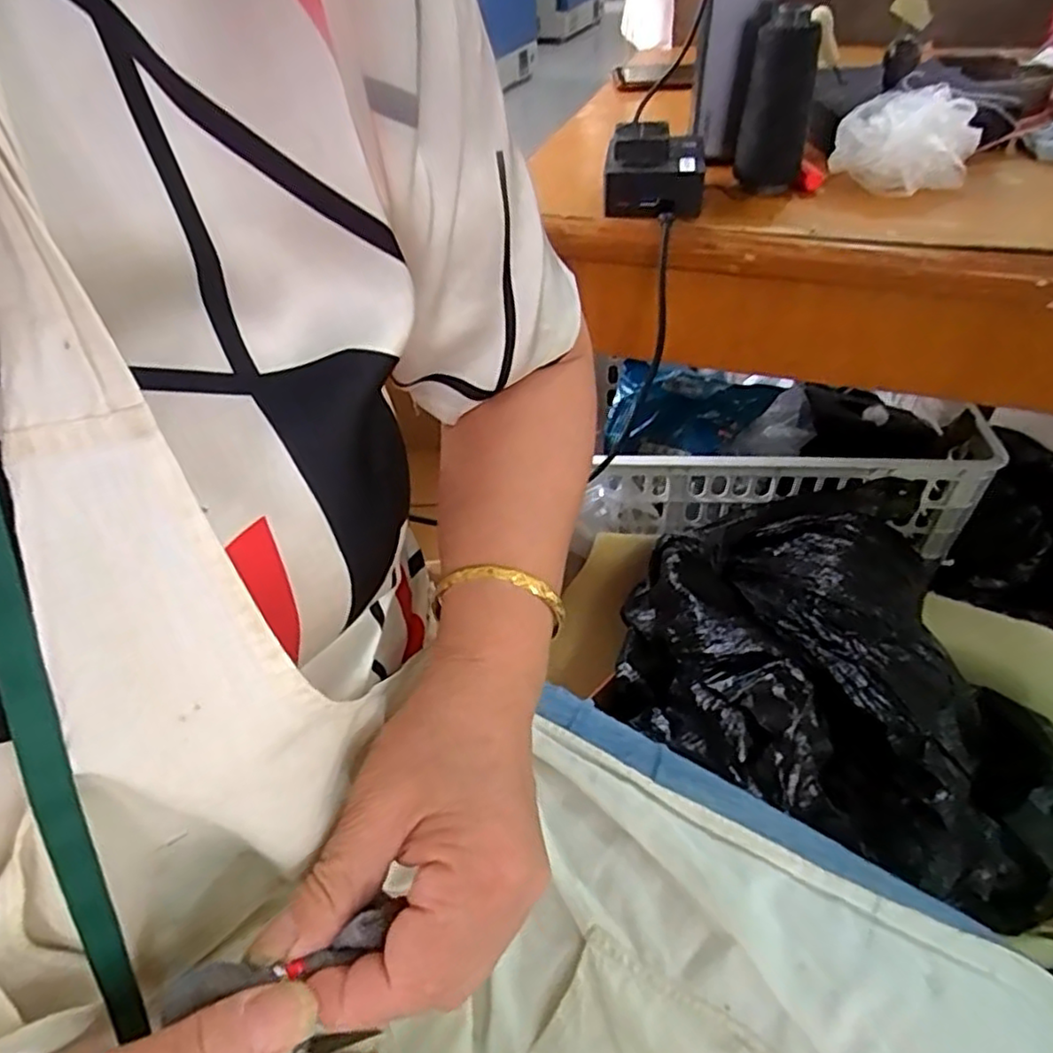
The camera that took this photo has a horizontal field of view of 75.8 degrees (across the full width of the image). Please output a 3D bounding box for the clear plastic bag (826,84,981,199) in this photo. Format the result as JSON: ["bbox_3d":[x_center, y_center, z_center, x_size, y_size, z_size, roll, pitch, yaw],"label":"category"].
[{"bbox_3d":[0.278,-0.284,0.497,0.092,0.051,0.077,20,50,22],"label":"clear plastic bag"}]

